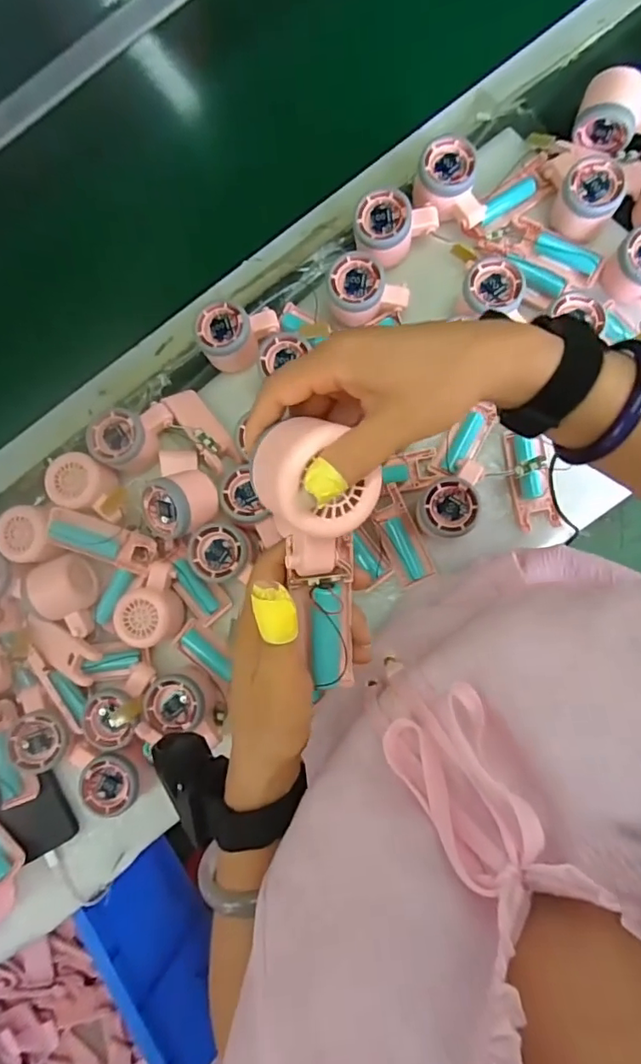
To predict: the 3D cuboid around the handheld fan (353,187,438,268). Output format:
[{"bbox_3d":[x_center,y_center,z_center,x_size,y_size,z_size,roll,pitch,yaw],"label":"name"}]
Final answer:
[{"bbox_3d":[0.076,-0.313,0.554,0.088,0.056,0.058,-16,84,4],"label":"handheld fan"}]

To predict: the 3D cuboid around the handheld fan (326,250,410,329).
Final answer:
[{"bbox_3d":[0.050,-0.248,0.558,0.078,0.058,0.057,5,86,6],"label":"handheld fan"}]

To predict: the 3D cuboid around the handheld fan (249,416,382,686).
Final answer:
[{"bbox_3d":[0.004,0.016,0.302,0.063,0.051,0.156,-7,121,5],"label":"handheld fan"}]

